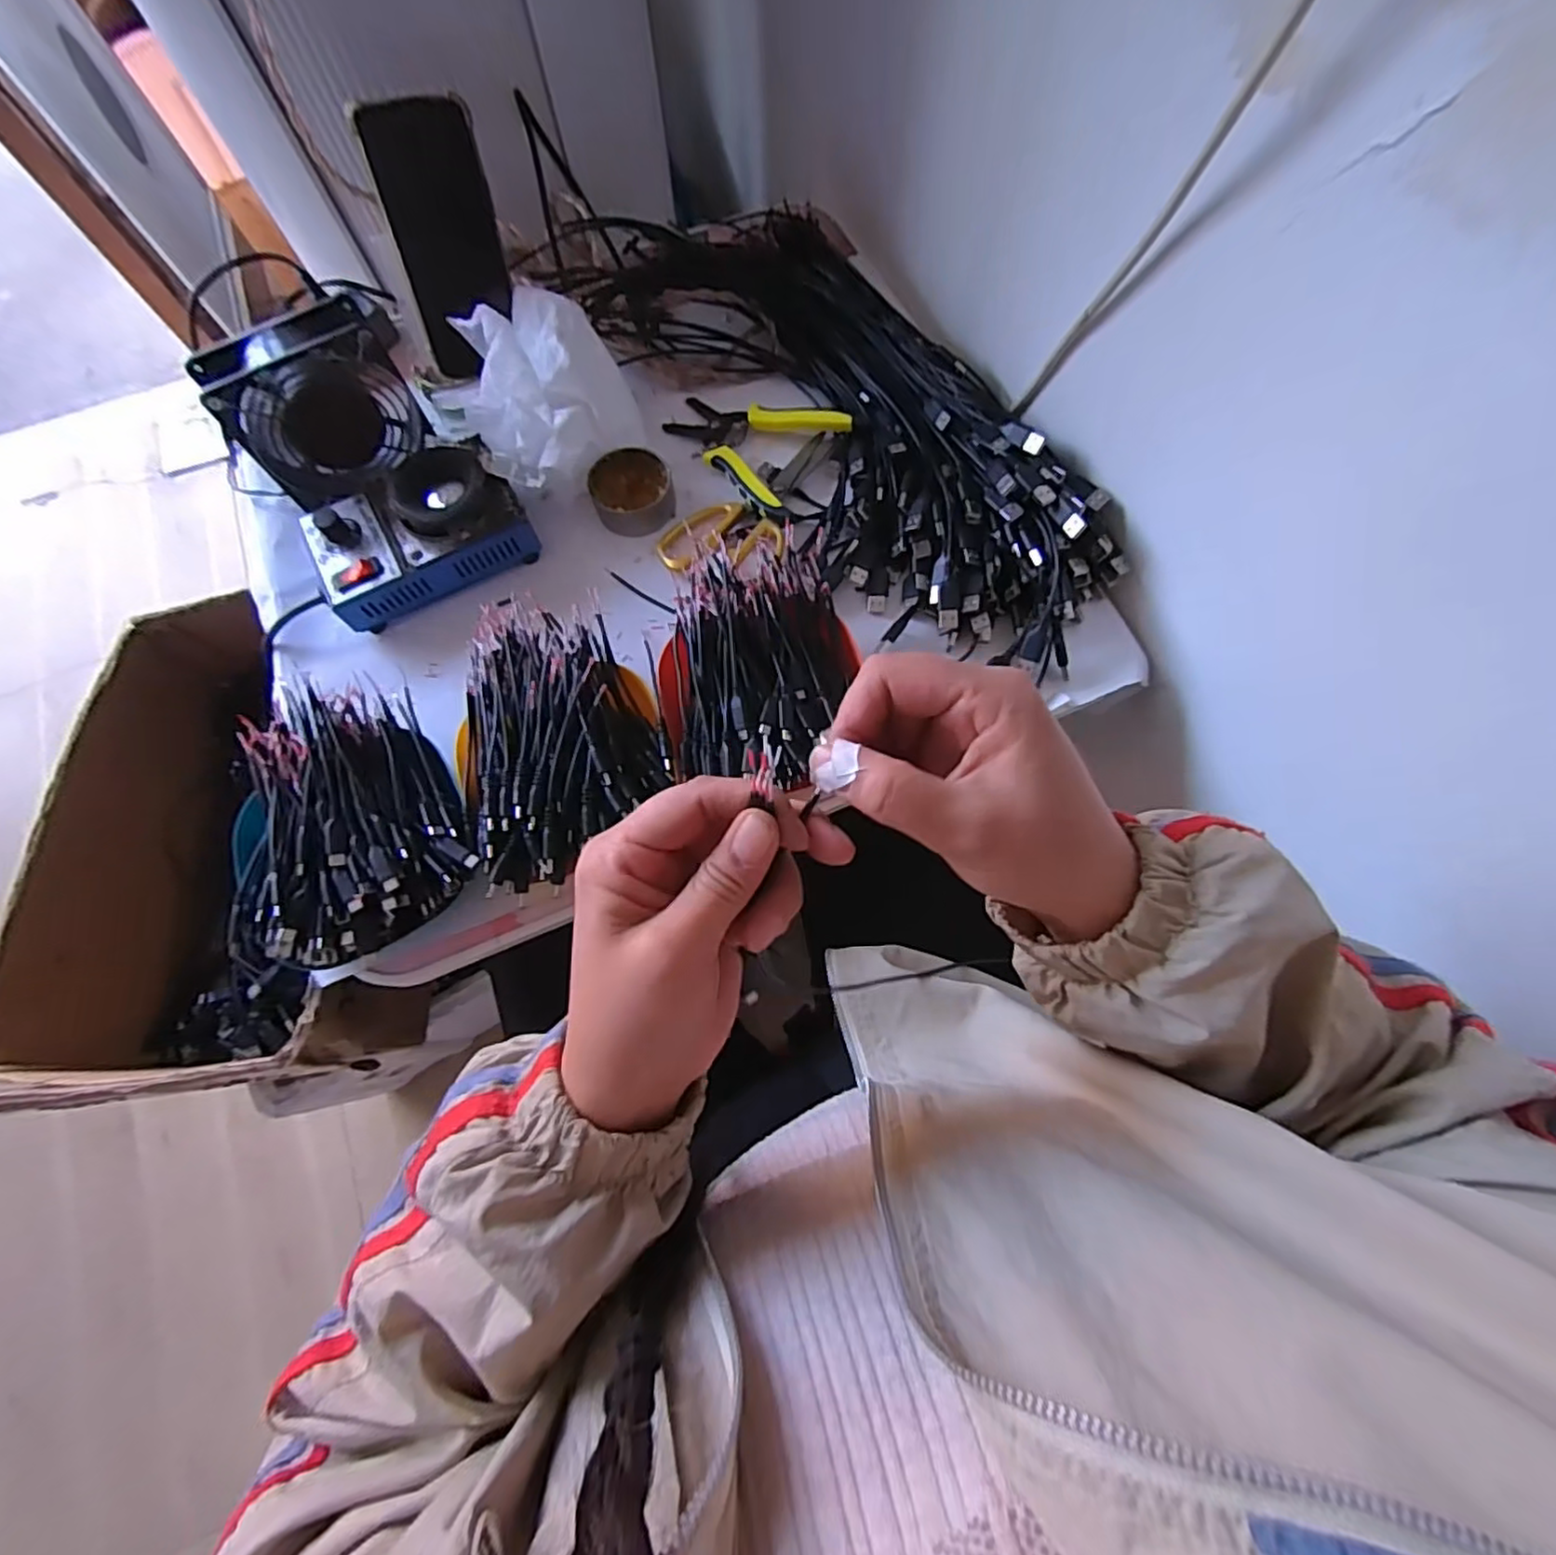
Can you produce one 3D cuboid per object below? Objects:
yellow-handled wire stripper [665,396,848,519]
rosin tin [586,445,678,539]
[{"bbox_3d":[-0.029,-0.274,0.541,0.142,0.020,0.115,29,74,10],"label":"yellow-handled wire stripper"},{"bbox_3d":[-0.115,-0.229,0.532,0.061,0.025,0.065,0,71,0],"label":"rosin tin"}]

